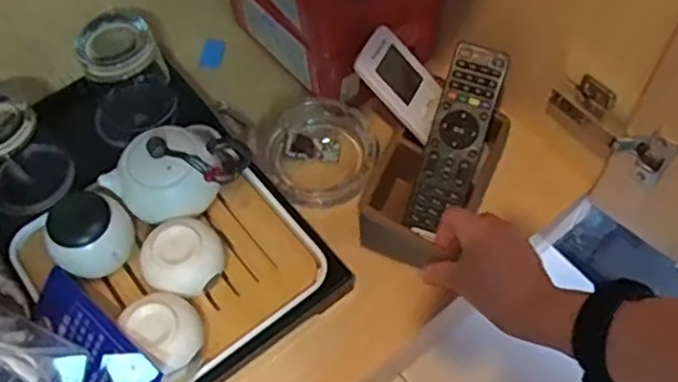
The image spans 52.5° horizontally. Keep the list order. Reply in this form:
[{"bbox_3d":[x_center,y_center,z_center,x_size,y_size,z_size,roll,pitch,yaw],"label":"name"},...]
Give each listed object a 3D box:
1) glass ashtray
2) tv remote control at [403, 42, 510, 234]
[{"bbox_3d":[-0.017,-0.037,0.643,0.104,0.032,0.104,-1,59,2],"label":"glass ashtray"},{"bbox_3d":[0.096,-0.042,0.566,0.046,0.013,0.154,20,95,14],"label":"tv remote control"}]

